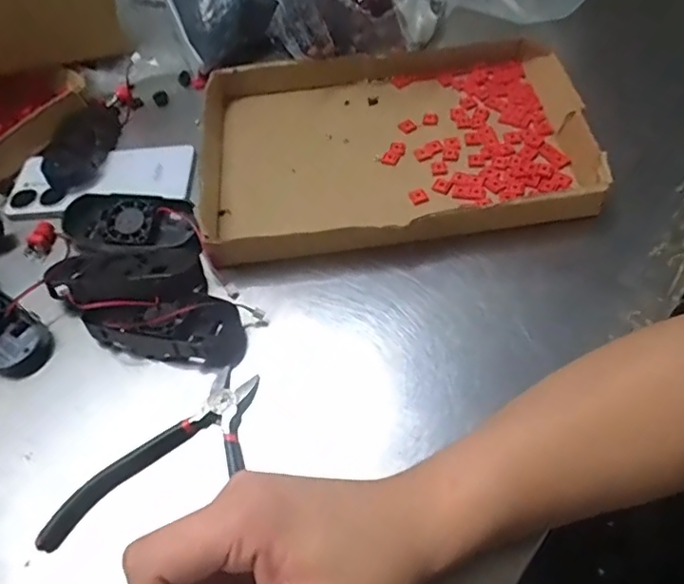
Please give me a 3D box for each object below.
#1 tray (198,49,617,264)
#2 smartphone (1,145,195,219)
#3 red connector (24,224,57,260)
[{"bbox_3d":[0.040,-0.136,0.463,0.320,0.038,0.237,-5,55,2],"label":"tray"},{"bbox_3d":[-0.214,-0.100,0.475,0.165,0.009,0.075,-4,55,2],"label":"smartphone"},{"bbox_3d":[-0.250,-0.042,0.444,0.012,0.019,0.030,31,63,24],"label":"red connector"}]

